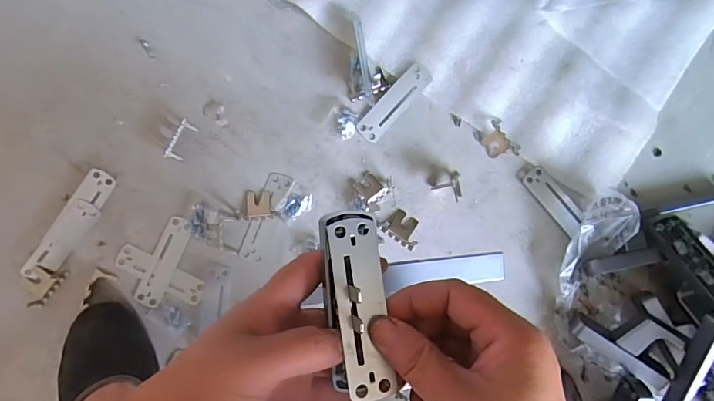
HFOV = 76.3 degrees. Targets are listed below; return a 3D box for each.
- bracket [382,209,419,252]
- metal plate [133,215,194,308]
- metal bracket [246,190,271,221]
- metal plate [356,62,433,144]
[{"bbox_3d":[0.050,0.030,0.480,0.039,0.008,0.032,35,87,-1],"label":"bracket"},{"bbox_3d":[-0.199,0.064,0.468,0.028,0.004,0.095,24,87,-1],"label":"metal plate"},{"bbox_3d":[-0.102,0.005,0.472,0.025,0.004,0.030,-1,88,-2],"label":"metal bracket"},{"bbox_3d":[0.040,-0.103,0.483,0.028,0.004,0.095,42,92,-4],"label":"metal plate"}]

